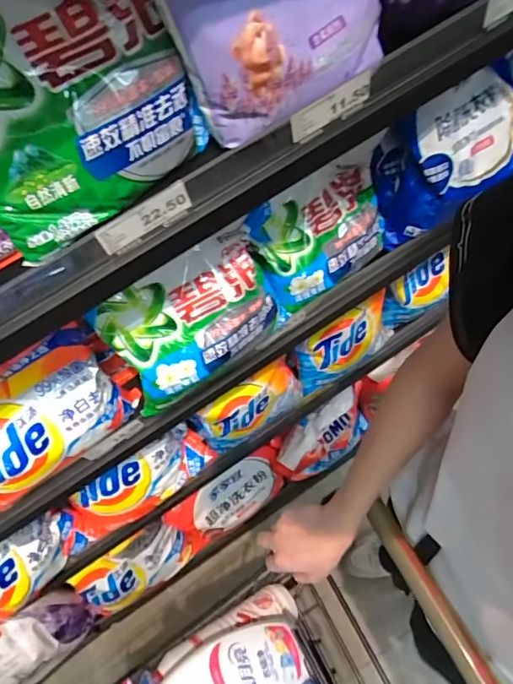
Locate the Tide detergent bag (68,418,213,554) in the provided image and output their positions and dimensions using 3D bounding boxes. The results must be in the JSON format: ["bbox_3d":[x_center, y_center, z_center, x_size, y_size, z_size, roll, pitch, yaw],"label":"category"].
[{"bbox_3d":[-0.230,0.271,0.902,0.302,0.165,0.074,-30,65,-11],"label":"Tide detergent bag"}]

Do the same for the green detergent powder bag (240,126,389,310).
[{"bbox_3d":[0.094,-0.161,0.674,0.199,0.146,0.099,-31,66,-11],"label":"green detergent powder bag"}]

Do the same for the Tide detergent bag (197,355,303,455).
[{"bbox_3d":[-0.005,0.124,0.923,0.209,0.203,0.059,-36,67,-13],"label":"Tide detergent bag"}]

